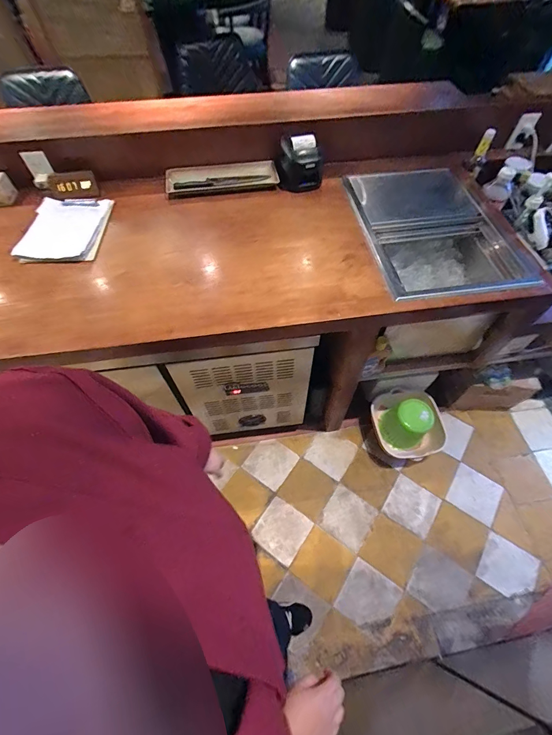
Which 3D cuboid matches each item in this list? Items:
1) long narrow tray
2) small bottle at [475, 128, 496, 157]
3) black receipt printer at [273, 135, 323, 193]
[{"bbox_3d":[-0.202,-0.710,1.246,0.401,0.059,0.155,-8,58,-4],"label":"long narrow tray"},{"bbox_3d":[0.739,-0.794,1.173,0.033,0.099,0.035,24,61,15],"label":"small bottle"},{"bbox_3d":[0.078,-0.718,1.173,0.173,0.154,0.111,4,58,3],"label":"black receipt printer"}]

